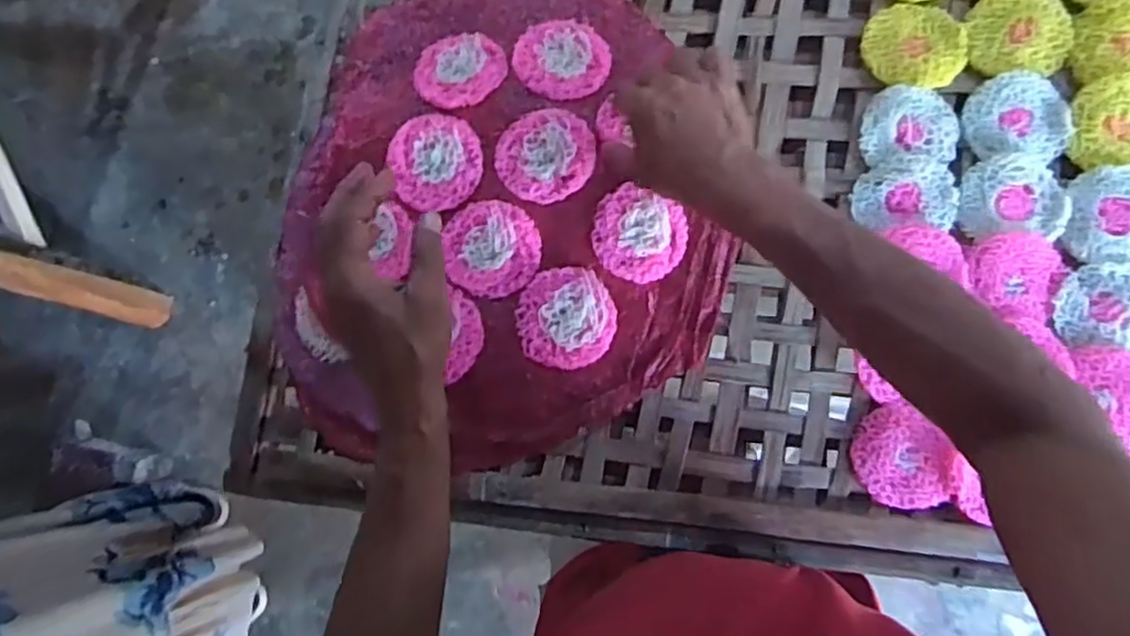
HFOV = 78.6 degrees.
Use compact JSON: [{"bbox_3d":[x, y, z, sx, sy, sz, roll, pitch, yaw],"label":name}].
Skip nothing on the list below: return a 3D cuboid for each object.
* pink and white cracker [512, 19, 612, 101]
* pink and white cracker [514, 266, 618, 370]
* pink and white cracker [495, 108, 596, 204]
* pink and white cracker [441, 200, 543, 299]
[{"bbox_3d":[-0.002,-0.221,0.587,0.079,0.014,0.075,-1,83,6],"label":"pink and white cracker"},{"bbox_3d":[0.001,-0.001,0.552,0.078,0.013,0.078,-1,83,6],"label":"pink and white cracker"},{"bbox_3d":[-0.017,-0.135,0.567,0.078,0.008,0.076,-1,83,6],"label":"pink and white cracker"},{"bbox_3d":[-0.057,-0.056,0.560,0.073,0.014,0.075,-10,82,4],"label":"pink and white cracker"}]

